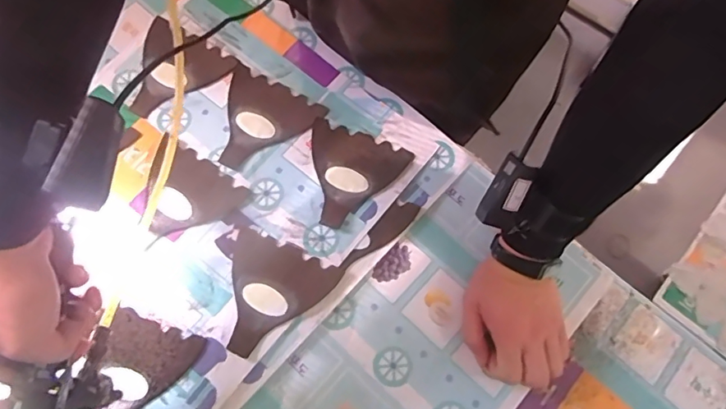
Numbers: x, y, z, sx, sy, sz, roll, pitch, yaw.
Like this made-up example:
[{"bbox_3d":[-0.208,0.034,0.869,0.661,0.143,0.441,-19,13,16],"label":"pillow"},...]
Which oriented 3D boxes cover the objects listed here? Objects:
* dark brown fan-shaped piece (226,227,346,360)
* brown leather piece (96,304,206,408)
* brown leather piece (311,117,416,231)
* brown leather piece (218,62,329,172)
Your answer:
[{"bbox_3d":[-0.101,0.096,0.517,0.114,0.008,0.120,25,69,7],"label":"dark brown fan-shaped piece"},{"bbox_3d":[-0.228,0.173,0.484,0.093,0.005,0.123,22,71,6],"label":"brown leather piece"},{"bbox_3d":[-0.018,-0.030,0.569,0.115,0.010,0.120,20,71,5],"label":"brown leather piece"},{"bbox_3d":[-0.125,-0.094,0.584,0.119,0.005,0.119,28,72,8],"label":"brown leather piece"}]

